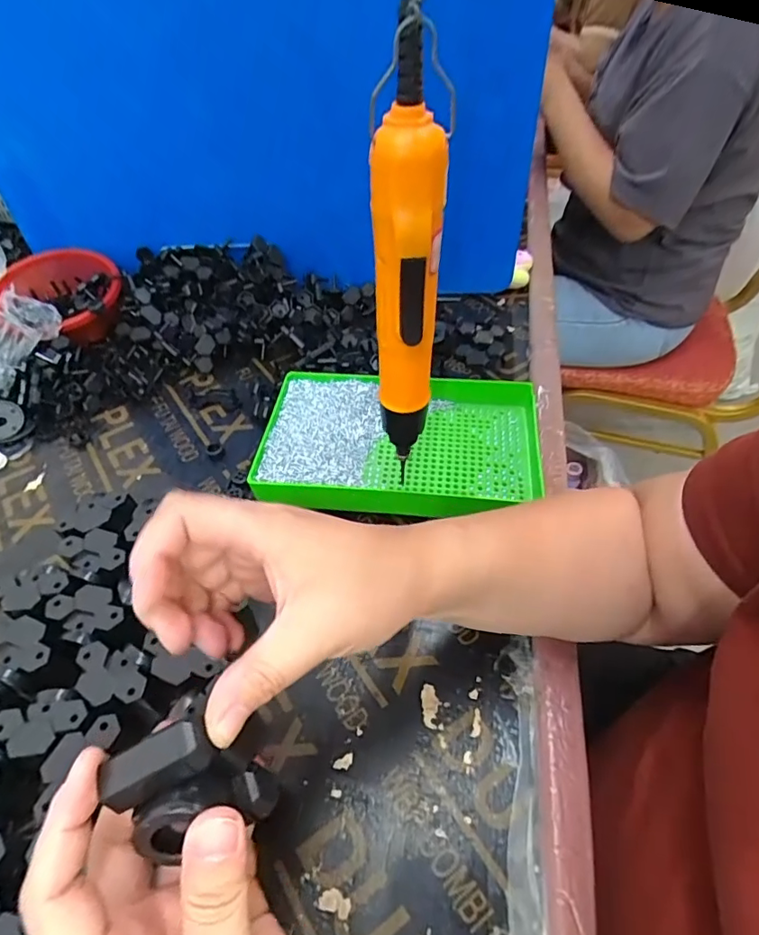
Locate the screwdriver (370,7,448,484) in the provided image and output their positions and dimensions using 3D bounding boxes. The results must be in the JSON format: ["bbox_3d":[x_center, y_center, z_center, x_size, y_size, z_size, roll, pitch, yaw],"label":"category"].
[{"bbox_3d":[0.016,-0.090,0.286,0.031,0.222,0.031,-34,55,-25],"label":"screwdriver"}]

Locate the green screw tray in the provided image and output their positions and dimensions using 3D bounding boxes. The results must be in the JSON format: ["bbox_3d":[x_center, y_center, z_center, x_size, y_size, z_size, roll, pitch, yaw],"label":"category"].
[{"bbox_3d":[0.021,-0.021,0.487,0.247,0.038,0.149,4,49,6],"label":"green screw tray"}]

